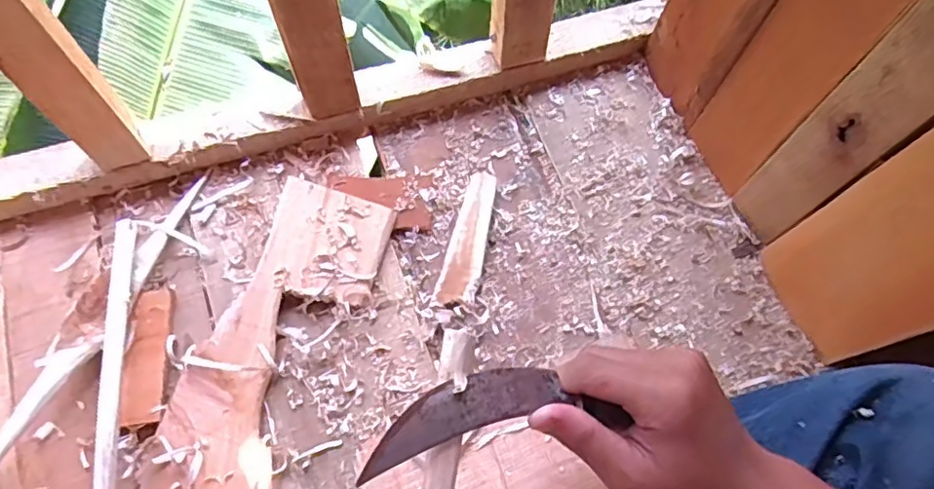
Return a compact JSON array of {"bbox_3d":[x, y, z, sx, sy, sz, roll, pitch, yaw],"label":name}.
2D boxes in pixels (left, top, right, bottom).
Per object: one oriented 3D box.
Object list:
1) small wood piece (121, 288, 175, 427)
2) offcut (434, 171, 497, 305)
[{"bbox_3d":[-0.276,0.095,0.513,0.033,0.008,0.116,-1,64,-10],"label":"small wood piece"},{"bbox_3d":[0.004,-0.007,0.575,0.037,0.015,0.142,13,67,5],"label":"offcut"}]

